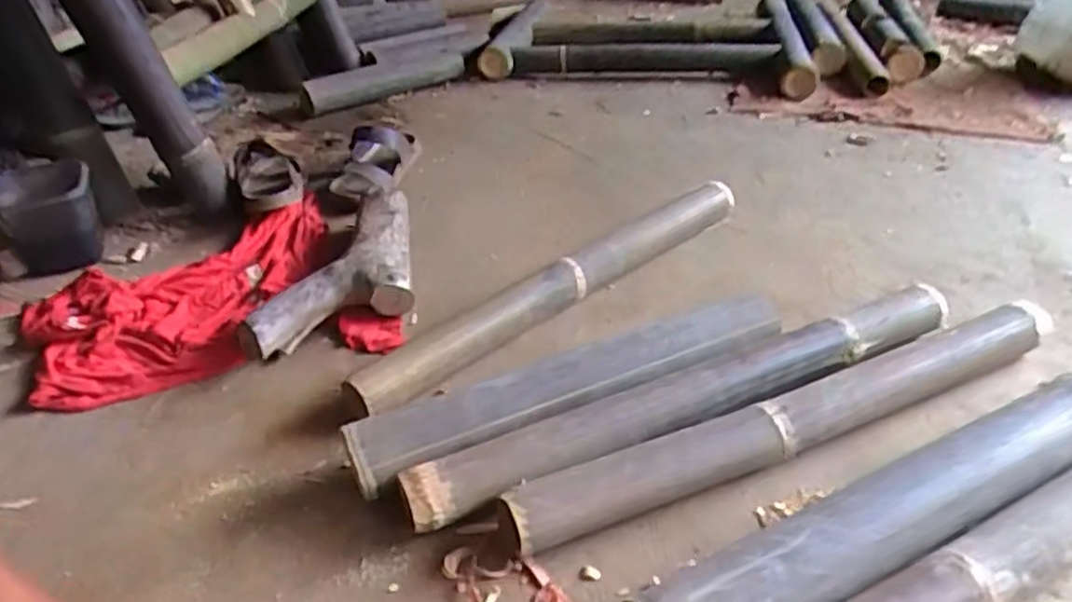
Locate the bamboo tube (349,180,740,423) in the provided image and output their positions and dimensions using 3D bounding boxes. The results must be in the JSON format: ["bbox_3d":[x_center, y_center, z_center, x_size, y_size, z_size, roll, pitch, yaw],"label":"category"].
[{"bbox_3d":[0.039,-0.022,0.932,0.593,0.053,0.048,-25,40,-30],"label":"bamboo tube"}]

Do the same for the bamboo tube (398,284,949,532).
[{"bbox_3d":[0.185,0.095,0.768,0.567,0.058,0.063,-14,35,-17],"label":"bamboo tube"}]

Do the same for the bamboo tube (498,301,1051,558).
[{"bbox_3d":[0.270,0.115,0.748,0.631,0.070,0.065,-14,35,-17],"label":"bamboo tube"}]

